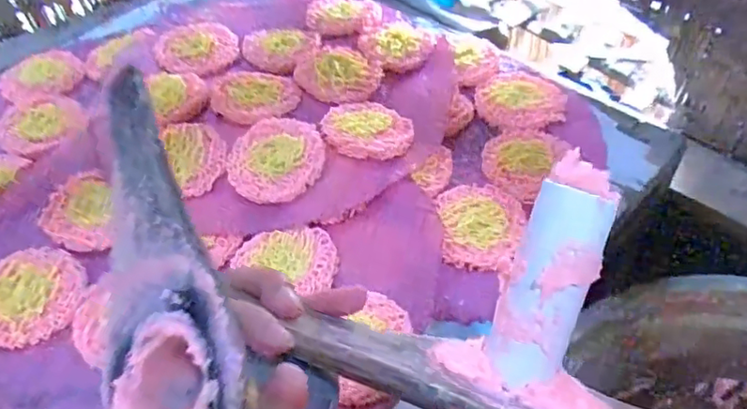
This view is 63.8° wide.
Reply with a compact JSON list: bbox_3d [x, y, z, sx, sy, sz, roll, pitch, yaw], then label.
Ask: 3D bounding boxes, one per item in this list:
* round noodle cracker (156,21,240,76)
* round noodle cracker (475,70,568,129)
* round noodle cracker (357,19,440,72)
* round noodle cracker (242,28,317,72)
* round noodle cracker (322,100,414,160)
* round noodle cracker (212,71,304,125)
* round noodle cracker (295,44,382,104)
[{"bbox_3d":[-0.178,-0.156,0.606,0.078,0.014,0.092,-5,48,0],"label":"round noodle cracker"},{"bbox_3d":[0.139,-0.103,0.571,0.083,0.005,0.082,-2,48,3],"label":"round noodle cracker"},{"bbox_3d":[0.022,-0.169,0.618,0.076,0.007,0.084,27,55,26],"label":"round noodle cracker"},{"bbox_3d":[-0.100,-0.158,0.610,0.075,0.012,0.066,1,48,6],"label":"round noodle cracker"},{"bbox_3d":[-0.005,-0.065,0.518,0.074,0.007,0.073,7,46,-8],"label":"round noodle cracker"},{"bbox_3d":[-0.107,-0.102,0.544,0.076,0.007,0.085,-20,49,-13],"label":"round noodle cracker"},{"bbox_3d":[-0.036,-0.126,0.572,0.077,0.012,0.082,-2,48,3],"label":"round noodle cracker"}]

